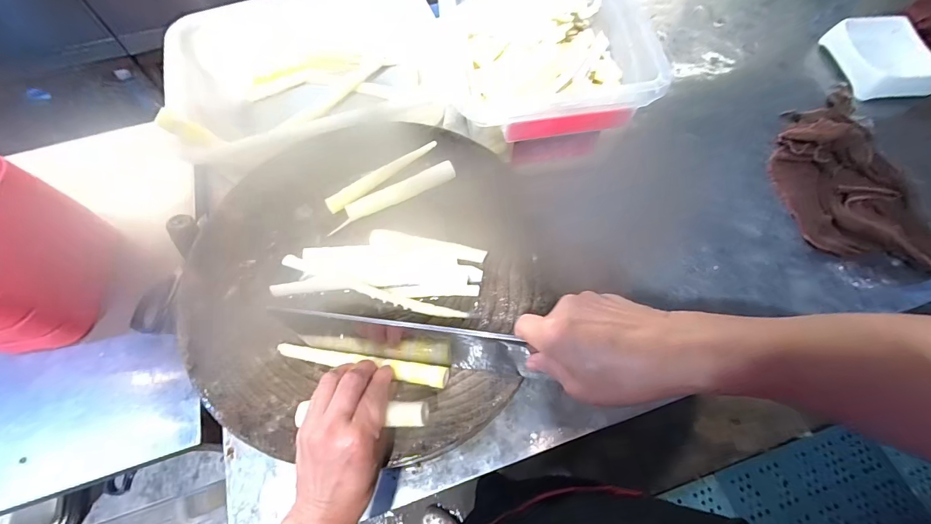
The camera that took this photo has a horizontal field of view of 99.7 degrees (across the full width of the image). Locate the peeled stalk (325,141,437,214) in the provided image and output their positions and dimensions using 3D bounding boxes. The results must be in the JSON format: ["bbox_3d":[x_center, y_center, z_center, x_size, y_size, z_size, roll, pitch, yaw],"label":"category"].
[{"bbox_3d":[-0.101,-0.110,0.489,0.156,0.011,0.021,-36,68,-17],"label":"peeled stalk"}]

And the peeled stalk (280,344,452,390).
[{"bbox_3d":[-0.100,0.100,0.383,0.167,0.011,0.019,7,66,8],"label":"peeled stalk"}]

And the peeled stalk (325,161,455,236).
[{"bbox_3d":[-0.087,-0.081,0.468,0.157,0.018,0.023,-25,66,-13],"label":"peeled stalk"}]

